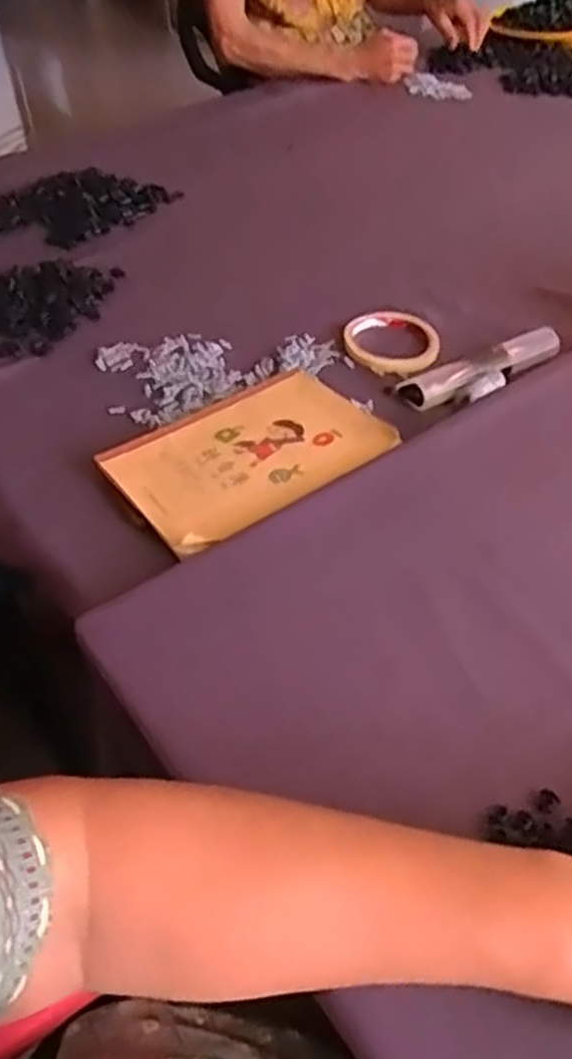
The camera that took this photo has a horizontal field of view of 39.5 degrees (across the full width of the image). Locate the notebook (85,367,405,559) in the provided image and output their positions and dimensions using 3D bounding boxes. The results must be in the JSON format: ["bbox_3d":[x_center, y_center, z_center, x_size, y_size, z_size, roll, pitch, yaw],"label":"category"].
[{"bbox_3d":[-0.032,-0.064,0.650,0.211,0.014,0.155,-29,49,-24],"label":"notebook"}]

